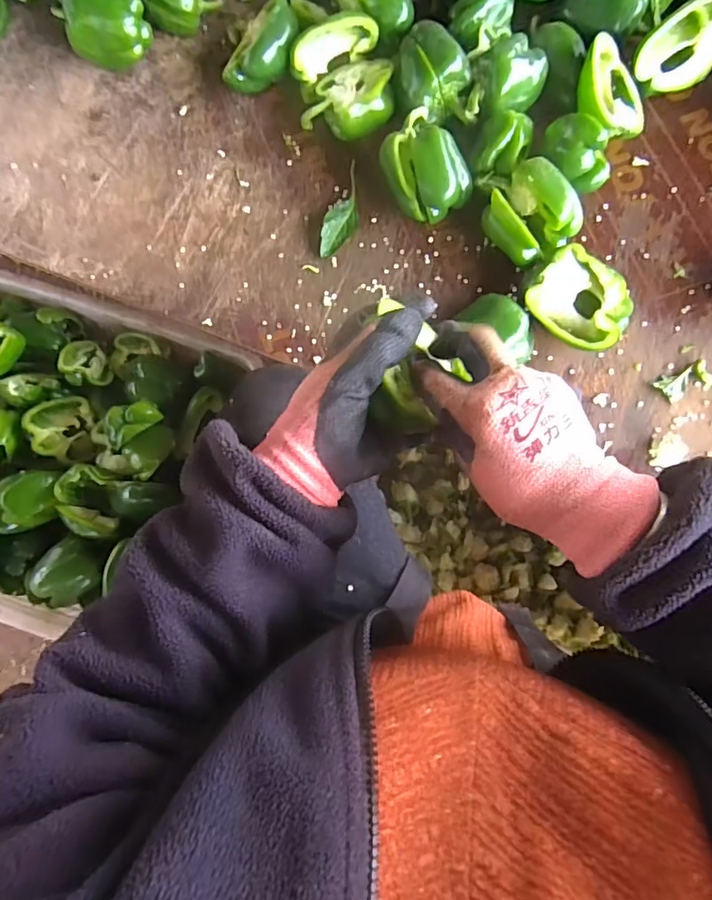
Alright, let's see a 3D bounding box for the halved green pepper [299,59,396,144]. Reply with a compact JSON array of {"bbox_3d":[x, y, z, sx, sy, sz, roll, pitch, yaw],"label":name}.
[{"bbox_3d":[-0.001,-0.360,0.532,0.078,0.052,0.083,28,81,7],"label":"halved green pepper"}]

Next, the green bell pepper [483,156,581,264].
[{"bbox_3d":[0.165,-0.219,0.488,0.069,0.075,0.074,0,79,1],"label":"green bell pepper"}]

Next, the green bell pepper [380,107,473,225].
[{"bbox_3d":[0.063,-0.272,0.504,0.067,0.069,0.098,-31,80,-4],"label":"green bell pepper"}]

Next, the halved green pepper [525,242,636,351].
[{"bbox_3d":[0.204,-0.135,0.480,0.094,0.049,0.071,41,83,8],"label":"halved green pepper"}]

